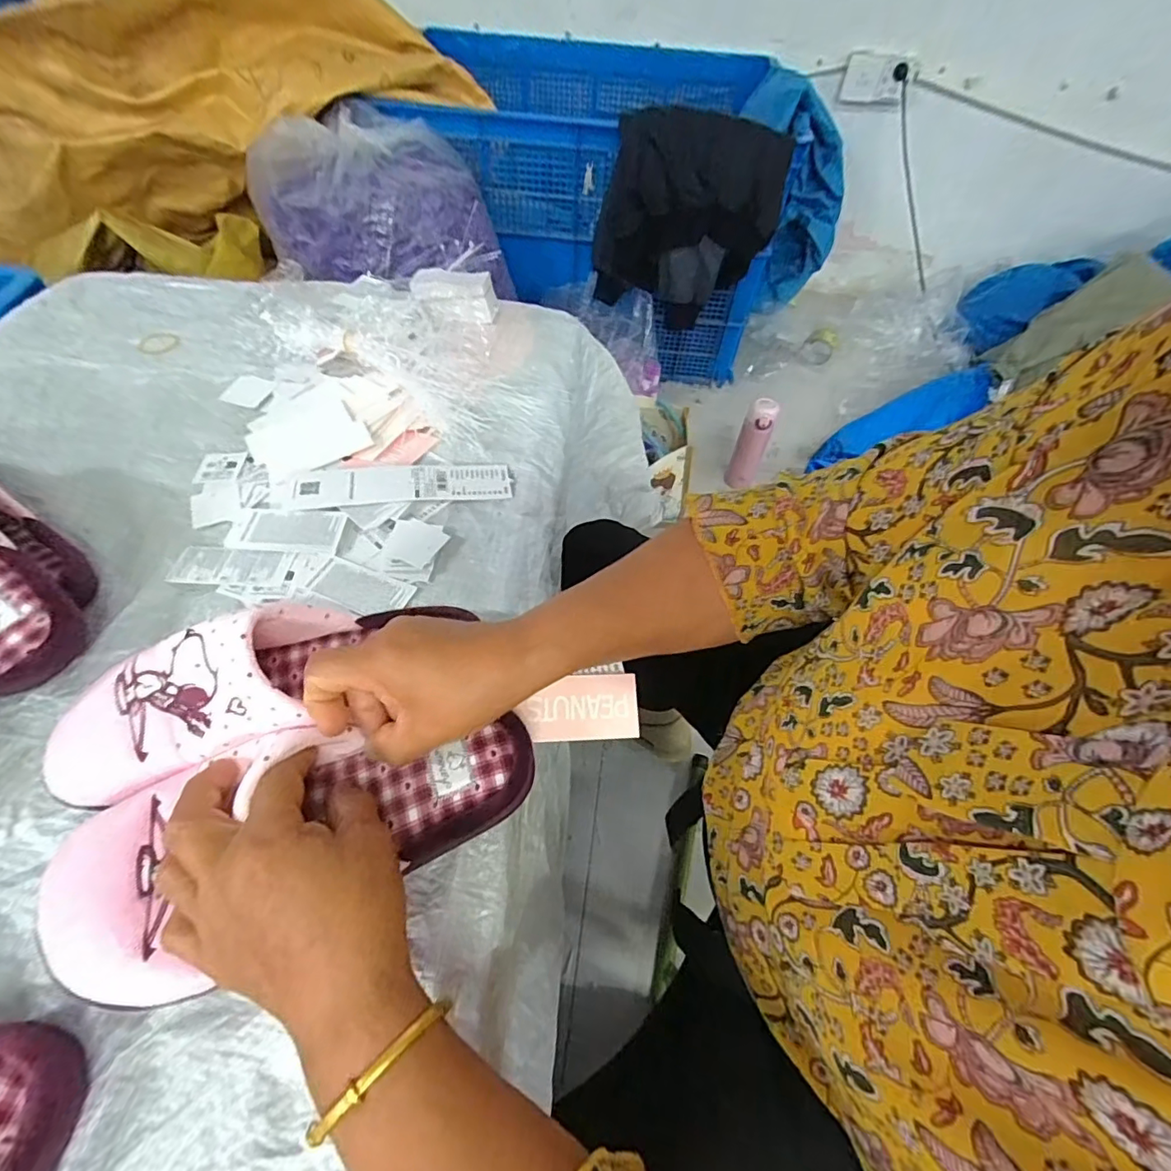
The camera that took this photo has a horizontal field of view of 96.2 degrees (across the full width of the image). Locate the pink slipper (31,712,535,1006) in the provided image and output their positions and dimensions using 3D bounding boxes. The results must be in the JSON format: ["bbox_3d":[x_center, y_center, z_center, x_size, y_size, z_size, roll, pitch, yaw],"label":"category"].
[{"bbox_3d":[-0.157,0.131,0.291,0.259,0.047,0.108,-15,58,-13],"label":"pink slipper"}]

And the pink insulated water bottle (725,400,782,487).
[{"bbox_3d":[0.369,-0.312,1.171,0.065,0.205,0.054,25,58,13],"label":"pink insulated water bottle"}]

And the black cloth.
[{"bbox_3d":[0.208,-0.734,1.099,0.367,0.390,0.132,5,56,0],"label":"black cloth"}]

